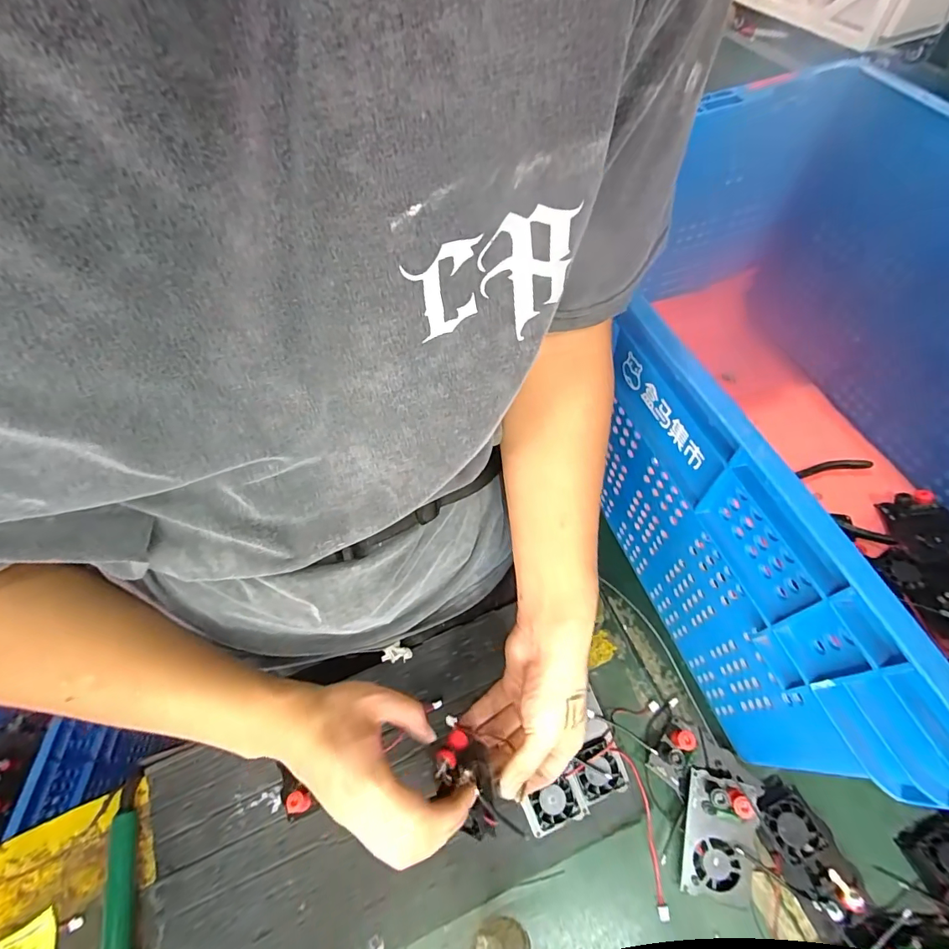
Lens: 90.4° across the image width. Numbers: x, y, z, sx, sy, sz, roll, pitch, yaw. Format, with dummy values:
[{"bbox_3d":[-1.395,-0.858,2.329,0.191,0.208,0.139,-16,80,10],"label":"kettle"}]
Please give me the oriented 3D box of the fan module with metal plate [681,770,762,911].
[{"bbox_3d":[0.209,0.310,0.398,0.057,0.027,0.093,10,77,16],"label":"fan module with metal plate"}]

